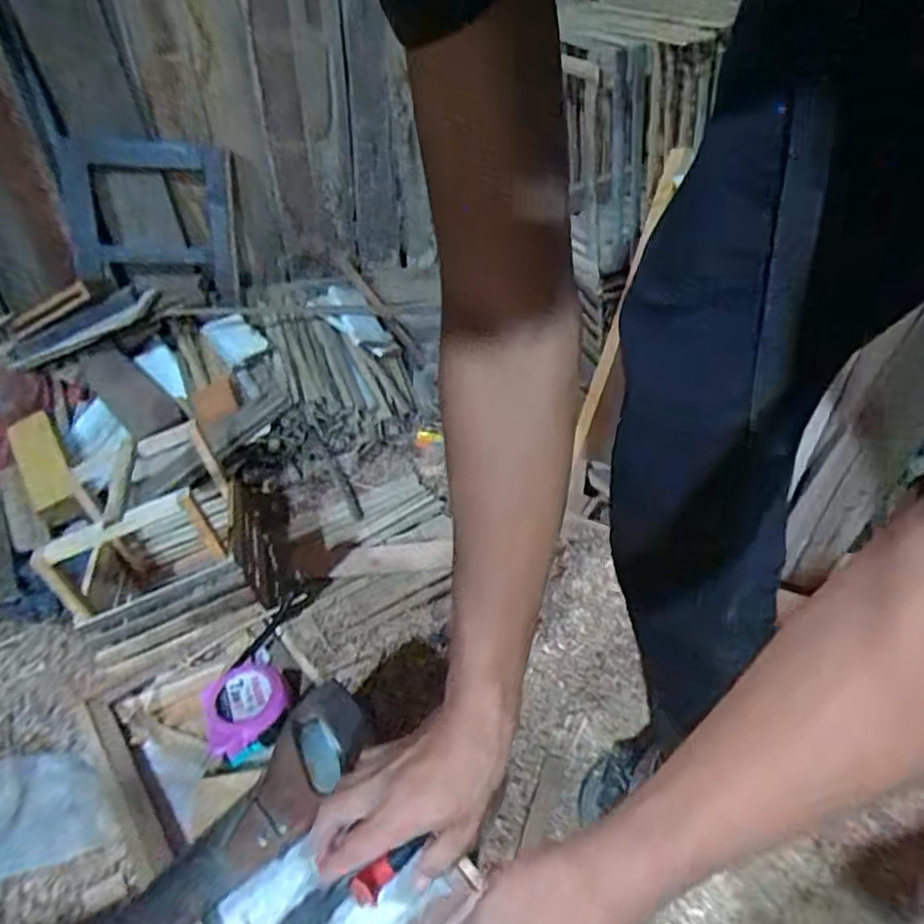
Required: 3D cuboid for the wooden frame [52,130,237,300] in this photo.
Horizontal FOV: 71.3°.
[{"bbox_3d":[-0.743,-0.582,1.541,0.370,0.345,0.076,-6,30,-25],"label":"wooden frame"}]

